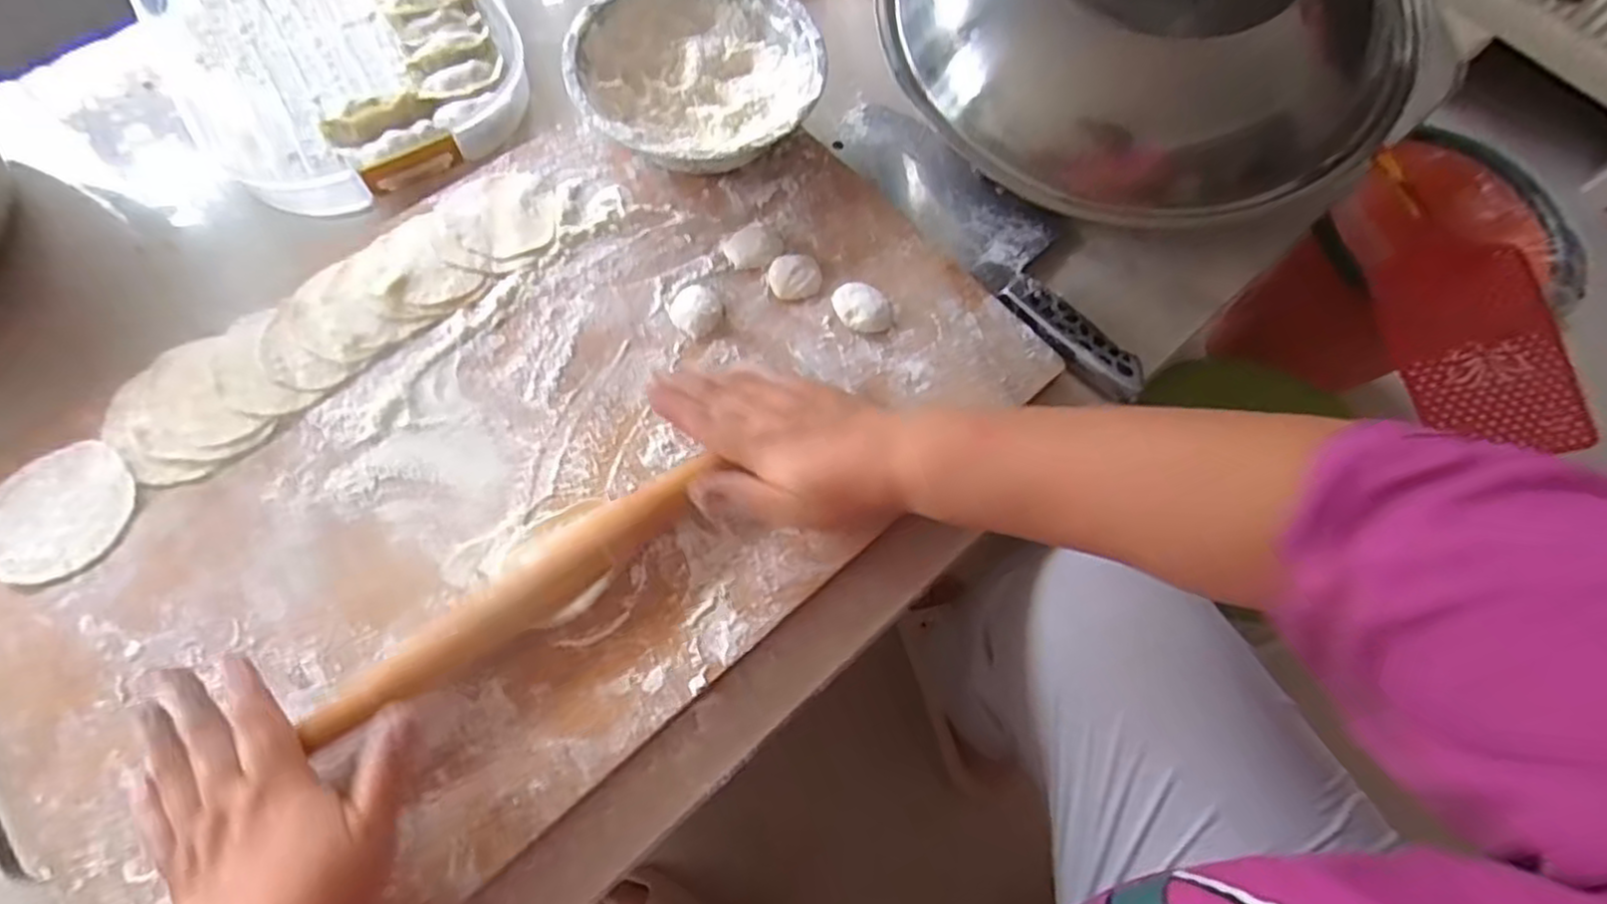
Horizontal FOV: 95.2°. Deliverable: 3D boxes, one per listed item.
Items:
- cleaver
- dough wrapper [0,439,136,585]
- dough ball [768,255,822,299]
[{"bbox_3d":[0.131,-0.155,0.515,0.076,0.021,0.289,-38,75,-16],"label":"cleaver"},{"bbox_3d":[-0.402,0.032,0.396,0.071,0.008,0.070,1,69,-3],"label":"dough wrapper"},{"bbox_3d":[-0.005,-0.112,0.469,0.033,0.011,0.027,-14,70,-8],"label":"dough ball"}]

